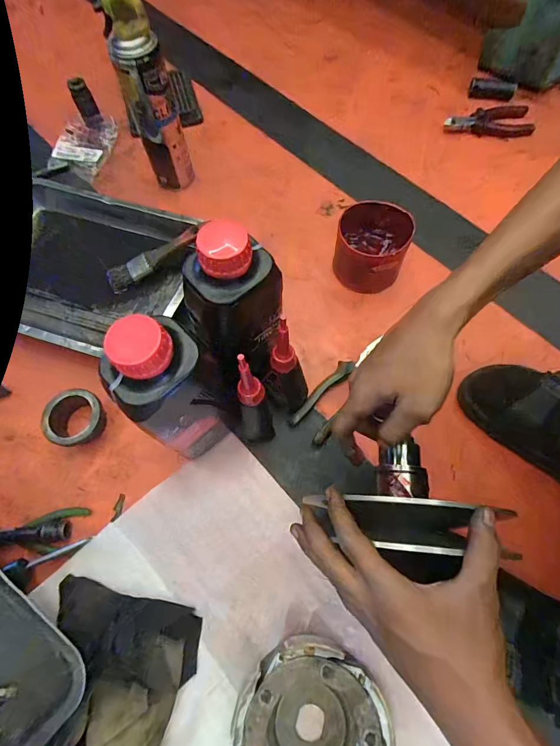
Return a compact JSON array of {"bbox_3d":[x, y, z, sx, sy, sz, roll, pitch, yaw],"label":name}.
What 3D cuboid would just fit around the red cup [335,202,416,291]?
[{"bbox_3d":[0.130,-0.180,0.533,0.102,0.079,0.095,0,68,0],"label":"red cup"}]

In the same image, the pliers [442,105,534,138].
[{"bbox_3d":[0.371,-0.454,0.668,0.155,0.019,0.064,0,68,0],"label":"pliers"}]

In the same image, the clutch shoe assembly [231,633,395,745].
[{"bbox_3d":[0.028,0.330,0.346,0.132,0.039,0.137,17,69,7],"label":"clutch shoe assembly"}]

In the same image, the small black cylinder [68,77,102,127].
[{"bbox_3d":[-0.353,-0.490,0.672,0.033,0.075,0.032,-26,70,-10],"label":"small black cylinder"}]

